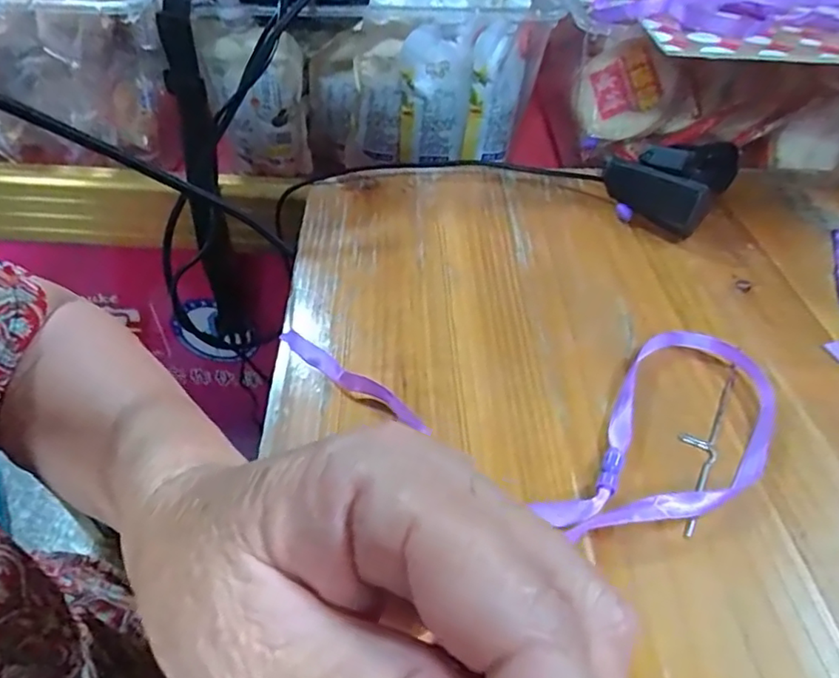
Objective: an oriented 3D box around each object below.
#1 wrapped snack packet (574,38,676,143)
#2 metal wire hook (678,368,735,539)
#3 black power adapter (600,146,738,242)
[{"bbox_3d":[0.164,-0.205,0.471,0.033,0.073,0.080,-10,72,-54],"label":"wrapped snack packet"},{"bbox_3d":[0.132,0.045,0.269,0.016,0.004,0.107,23,49,20],"label":"metal wire hook"},{"bbox_3d":[0.163,-0.110,0.389,0.034,0.050,0.078,-29,53,-27],"label":"black power adapter"}]

